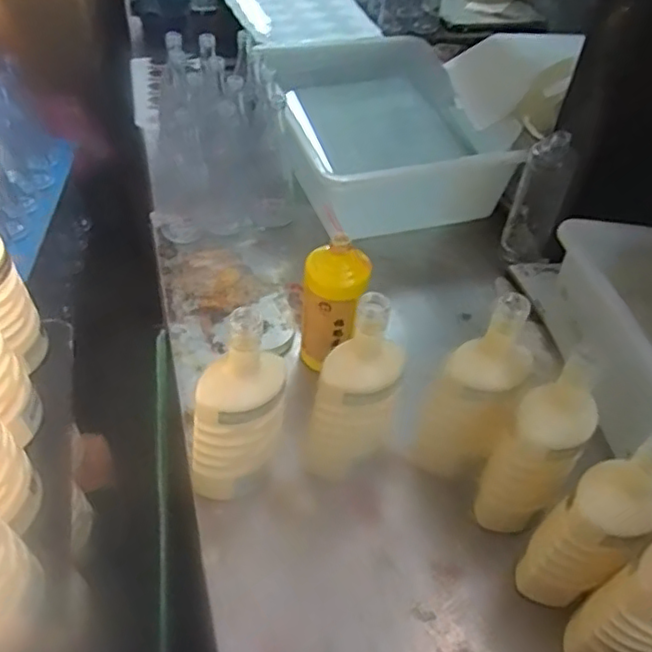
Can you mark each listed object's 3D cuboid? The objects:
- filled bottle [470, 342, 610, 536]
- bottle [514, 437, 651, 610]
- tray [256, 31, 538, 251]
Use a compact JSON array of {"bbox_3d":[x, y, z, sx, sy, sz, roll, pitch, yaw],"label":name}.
[{"bbox_3d":[0.212,0.126,0.624,0.070,0.229,0.081,31,54,23],"label":"filled bottle"},{"bbox_3d":[0.248,0.186,0.576,0.073,0.254,0.061,24,51,18],"label":"bottle"},{"bbox_3d":[0.078,-0.386,1.188,0.379,0.177,0.495,-12,49,-13],"label":"tray"}]

